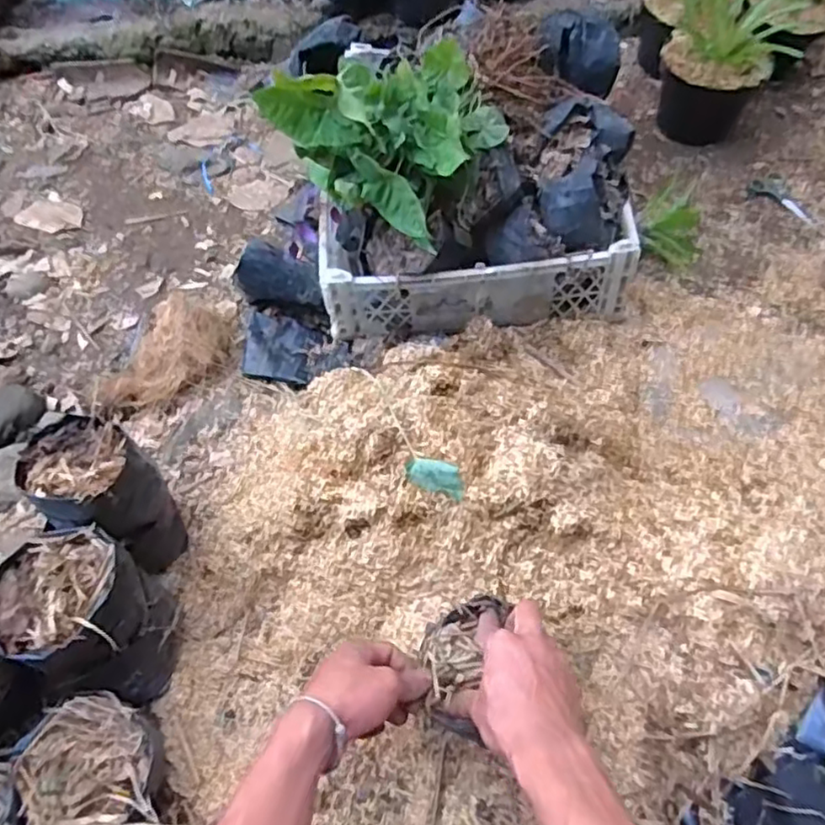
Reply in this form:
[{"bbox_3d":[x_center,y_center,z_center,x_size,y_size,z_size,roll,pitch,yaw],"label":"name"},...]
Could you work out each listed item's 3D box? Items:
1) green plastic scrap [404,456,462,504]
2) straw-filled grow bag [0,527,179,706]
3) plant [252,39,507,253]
[{"bbox_3d":[0.024,0.064,0.667,0.062,0.013,0.033,16,88,11],"label":"green plastic scrap"},{"bbox_3d":[-0.290,0.188,0.598,0.128,0.149,0.113,29,64,18],"label":"straw-filled grow bag"},{"bbox_3d":[-0.026,-0.332,0.764,0.233,0.172,0.191,24,62,16],"label":"plant"}]

